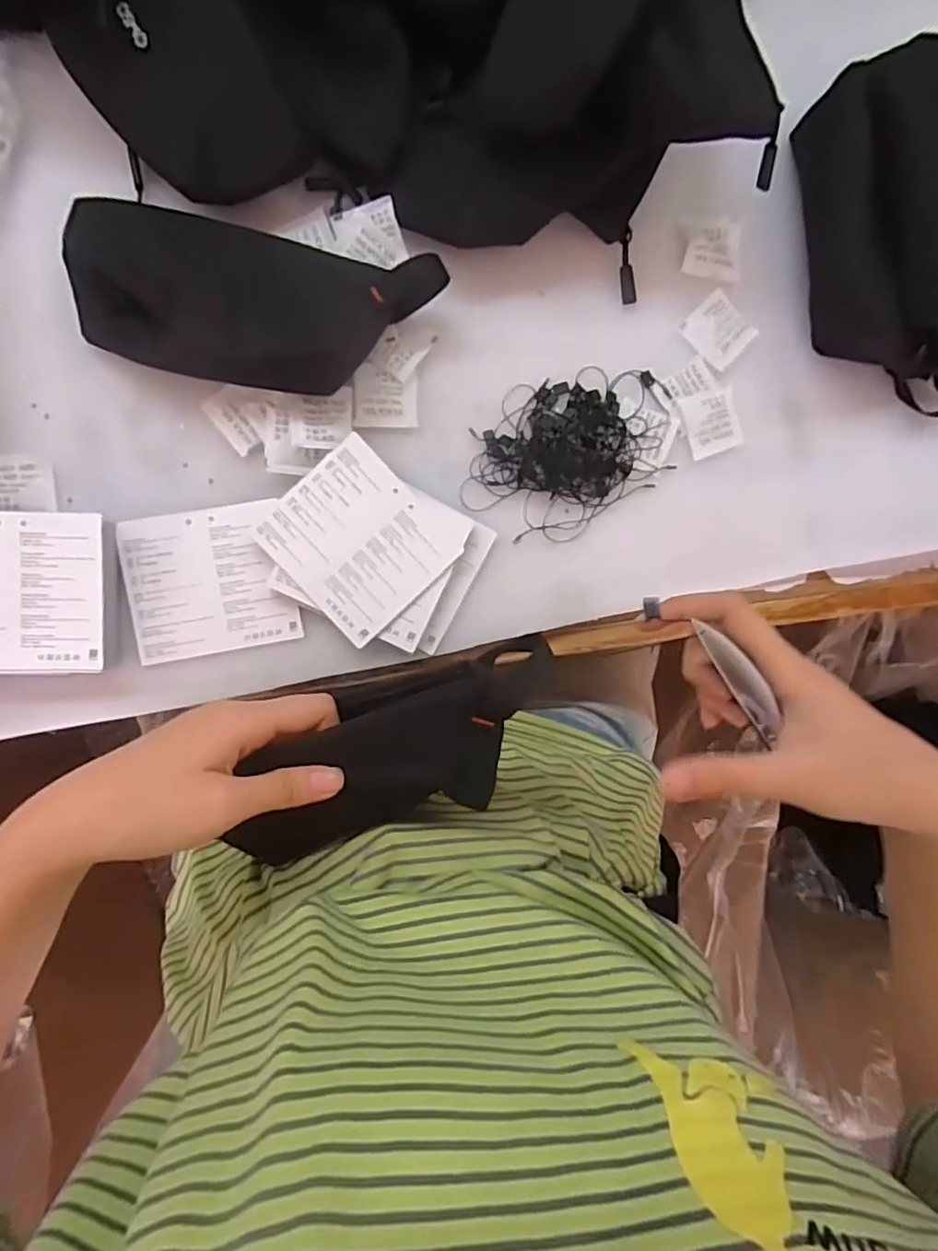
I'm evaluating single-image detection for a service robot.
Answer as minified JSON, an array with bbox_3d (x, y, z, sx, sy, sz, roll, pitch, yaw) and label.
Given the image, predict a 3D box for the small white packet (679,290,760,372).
[{"bbox_3d":[0.167,-0.197,0.416,0.041,0.004,0.038,44,88,-6],"label":"small white packet"}]

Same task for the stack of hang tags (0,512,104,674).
[{"bbox_3d":[-0.261,-0.019,0.367,0.098,0.030,0.090,0,93,-6],"label":"stack of hang tags"}]

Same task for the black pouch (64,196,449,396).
[{"bbox_3d":[-0.127,-0.186,0.355,0.207,0.062,0.089,9,92,-6],"label":"black pouch"}]

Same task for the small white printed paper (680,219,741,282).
[{"bbox_3d":[0.161,-0.249,0.413,0.042,0.006,0.035,3,92,-6],"label":"small white printed paper"}]

